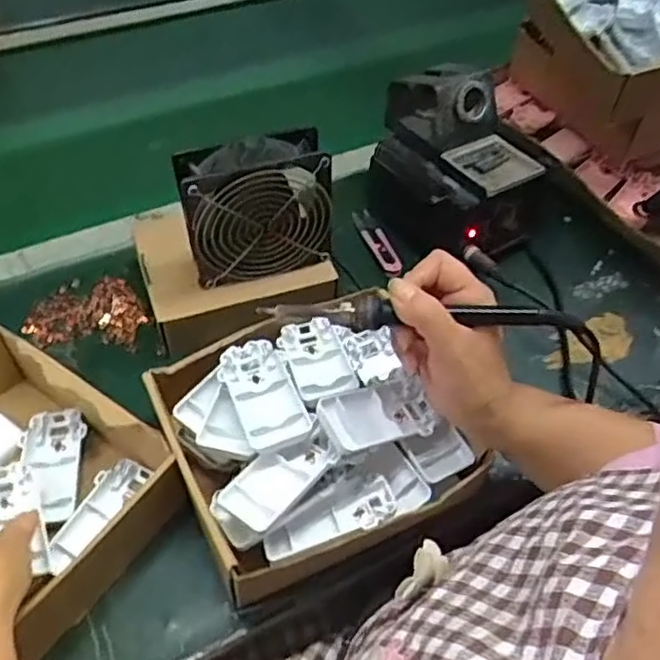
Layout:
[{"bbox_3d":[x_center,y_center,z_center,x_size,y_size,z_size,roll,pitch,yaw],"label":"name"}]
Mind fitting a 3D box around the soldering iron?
[{"bbox_3d":[0.058,-0.010,0.443,0.204,0.019,0.014,2,51,8],"label":"soldering iron"}]

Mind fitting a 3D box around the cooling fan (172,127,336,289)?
[{"bbox_3d":[-0.061,-0.102,0.563,0.118,0.112,0.048,-12,53,-13],"label":"cooling fan"}]

